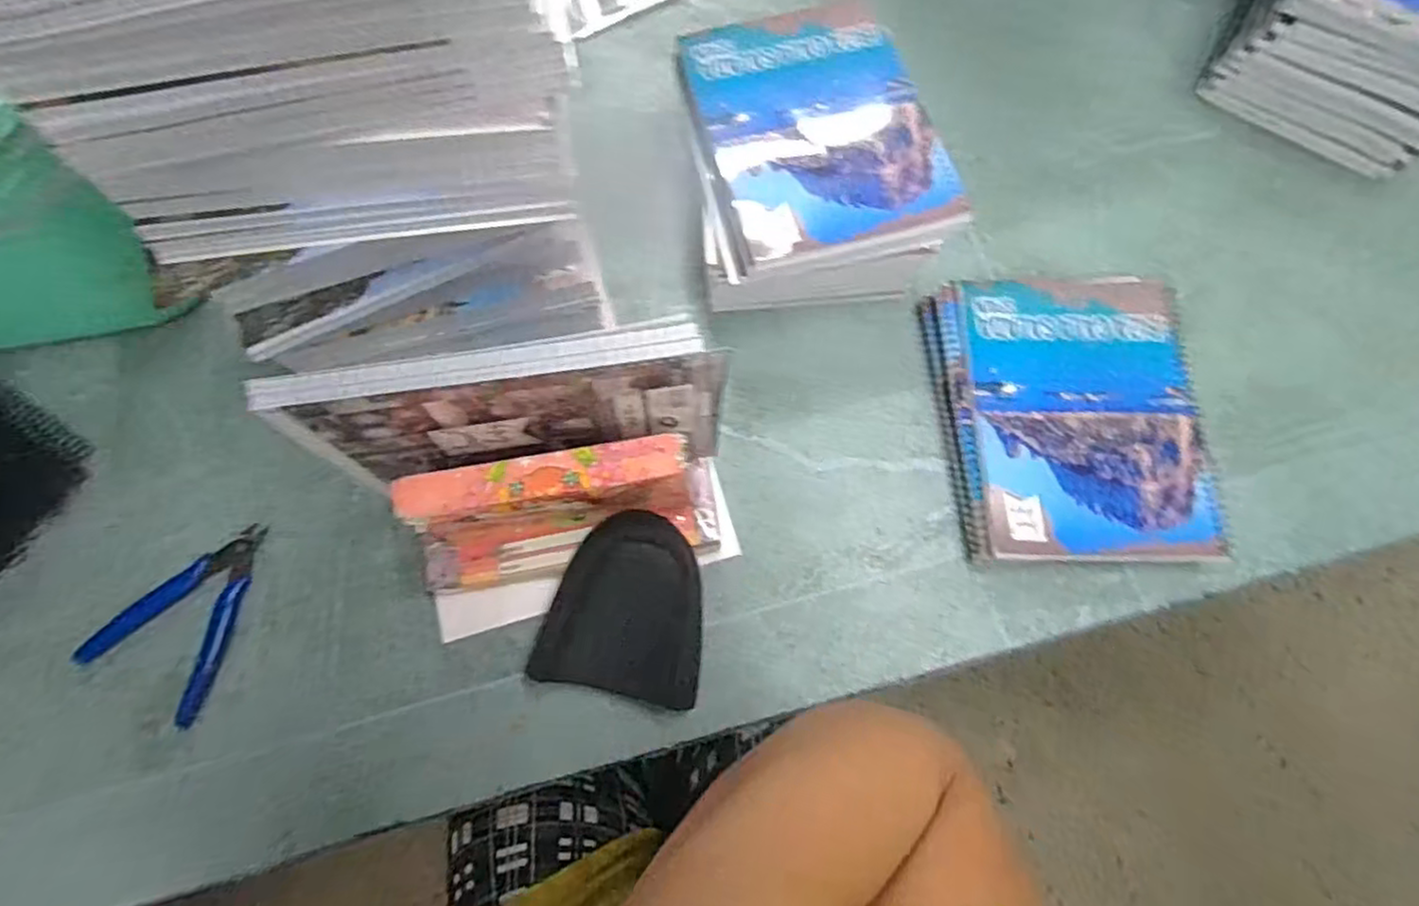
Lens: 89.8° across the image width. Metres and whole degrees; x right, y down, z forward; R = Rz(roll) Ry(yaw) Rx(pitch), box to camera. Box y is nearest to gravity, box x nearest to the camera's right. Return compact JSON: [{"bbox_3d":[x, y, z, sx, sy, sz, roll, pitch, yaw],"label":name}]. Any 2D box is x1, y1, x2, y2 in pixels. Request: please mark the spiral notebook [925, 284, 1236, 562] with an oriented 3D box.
[{"bbox_3d":[0.237,-0.026,0.472,0.160,0.034,0.196,-2,73,1],"label":"spiral notebook"}]

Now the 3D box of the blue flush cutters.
[{"bbox_3d":[-0.327,0.100,0.454,0.084,0.010,0.118,30,76,10],"label":"blue flush cutters"}]

